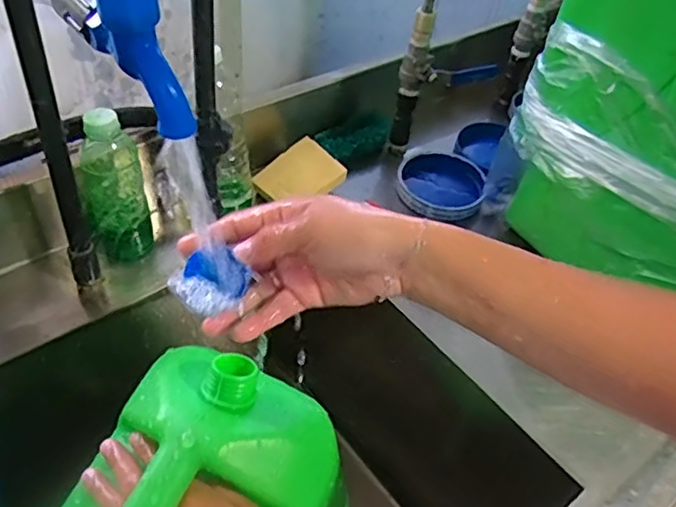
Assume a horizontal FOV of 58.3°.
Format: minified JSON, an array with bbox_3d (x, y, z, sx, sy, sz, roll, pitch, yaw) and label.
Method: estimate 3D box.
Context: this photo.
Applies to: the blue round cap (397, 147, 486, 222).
[{"bbox_3d":[0.140,-0.098,0.835,0.114,0.033,0.123,4,44,-4],"label":"blue round cap"}]

